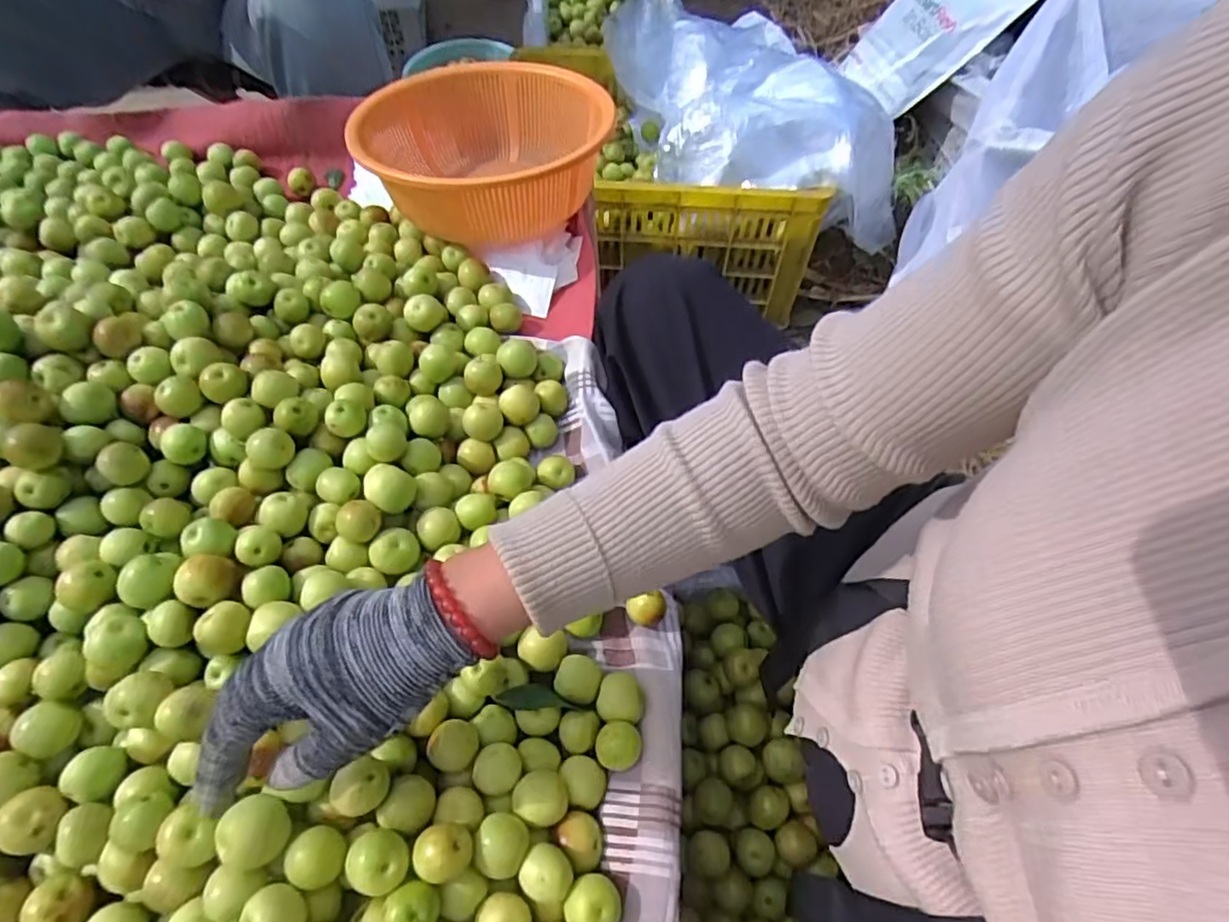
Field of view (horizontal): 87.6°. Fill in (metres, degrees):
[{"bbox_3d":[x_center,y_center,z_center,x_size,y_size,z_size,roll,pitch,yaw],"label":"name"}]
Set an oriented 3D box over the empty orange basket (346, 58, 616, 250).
[{"bbox_3d":[-0.139,-0.330,0.709,0.256,0.139,0.251,2,59,1],"label":"empty orange basket"}]

